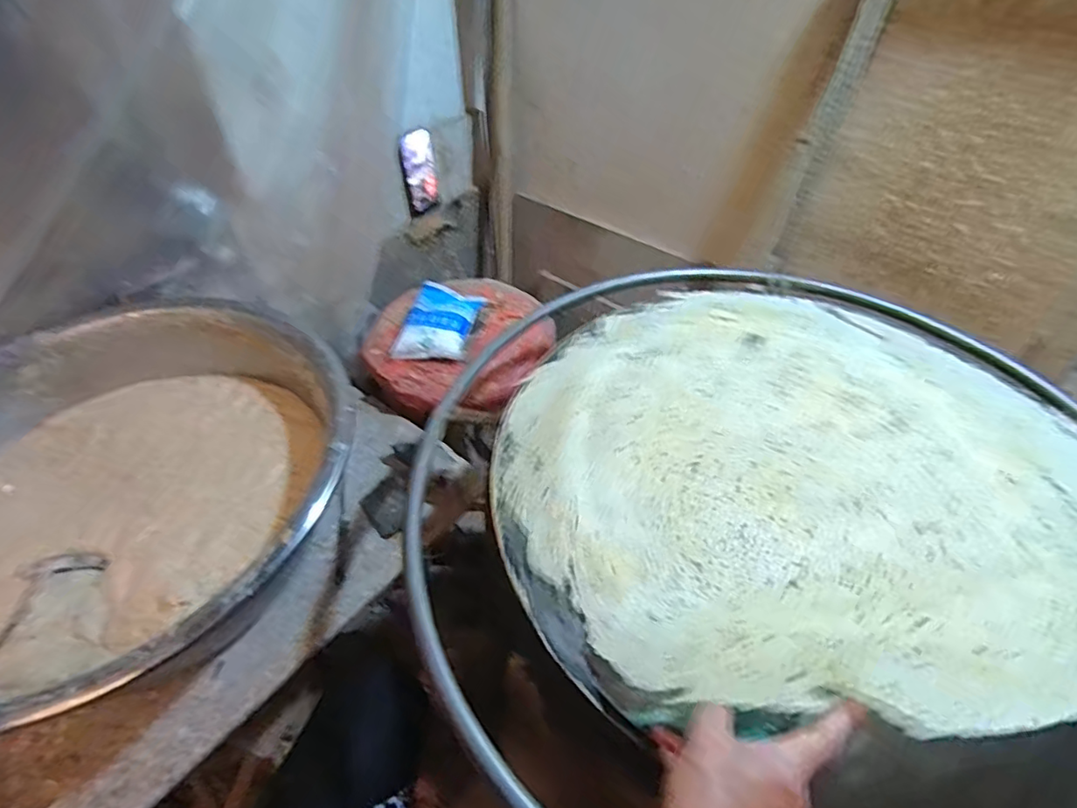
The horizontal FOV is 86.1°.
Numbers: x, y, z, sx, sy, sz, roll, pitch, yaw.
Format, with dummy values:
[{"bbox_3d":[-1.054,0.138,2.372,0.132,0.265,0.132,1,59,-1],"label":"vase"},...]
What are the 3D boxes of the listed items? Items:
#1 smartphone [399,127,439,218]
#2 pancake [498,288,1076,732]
[{"bbox_3d":[-0.242,-0.471,1.179,0.007,0.166,0.093,23,43,26],"label":"smartphone"},{"bbox_3d":[0.270,0.014,0.585,0.573,0.114,0.552,-23,49,-21],"label":"pancake"}]

